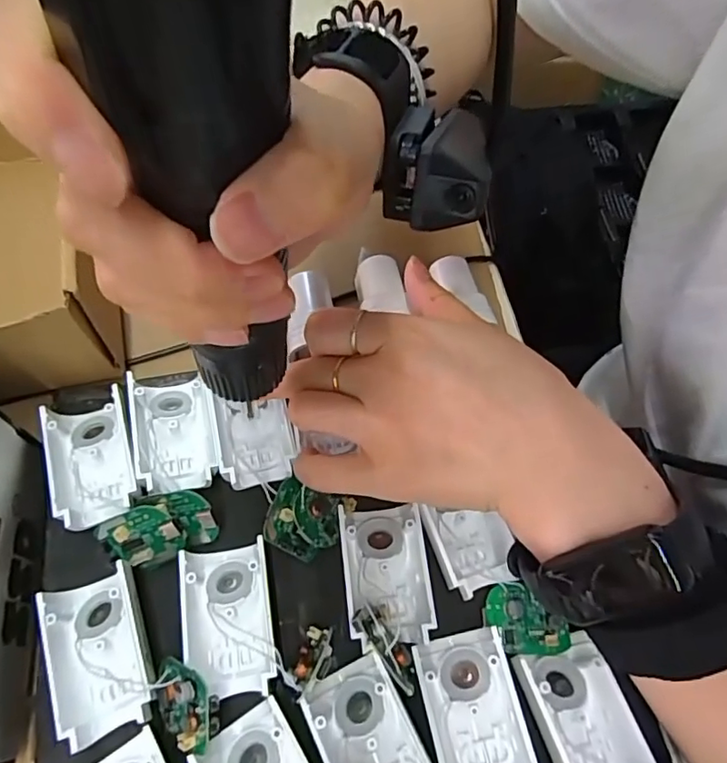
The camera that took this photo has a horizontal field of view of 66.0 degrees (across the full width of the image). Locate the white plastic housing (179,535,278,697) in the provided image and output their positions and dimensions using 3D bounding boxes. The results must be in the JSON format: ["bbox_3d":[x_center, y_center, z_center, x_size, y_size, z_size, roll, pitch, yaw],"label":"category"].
[{"bbox_3d":[-0.056,0.094,0.226,0.037,0.018,0.057,-8,64,-8],"label":"white plastic housing"}]

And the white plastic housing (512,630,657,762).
[{"bbox_3d":[0.086,0.130,0.214,0.034,0.015,0.054,-13,65,-10],"label":"white plastic housing"}]

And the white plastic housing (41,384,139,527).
[{"bbox_3d":[-0.122,0.034,0.251,0.034,0.016,0.056,-17,66,-12],"label":"white plastic housing"}]

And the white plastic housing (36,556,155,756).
[{"bbox_3d":[-0.103,0.105,0.220,0.037,0.022,0.058,-22,67,-14],"label":"white plastic housing"}]

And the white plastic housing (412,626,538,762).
[{"bbox_3d":[0.043,0.127,0.213,0.034,0.019,0.056,-9,64,-8],"label":"white plastic housing"}]

